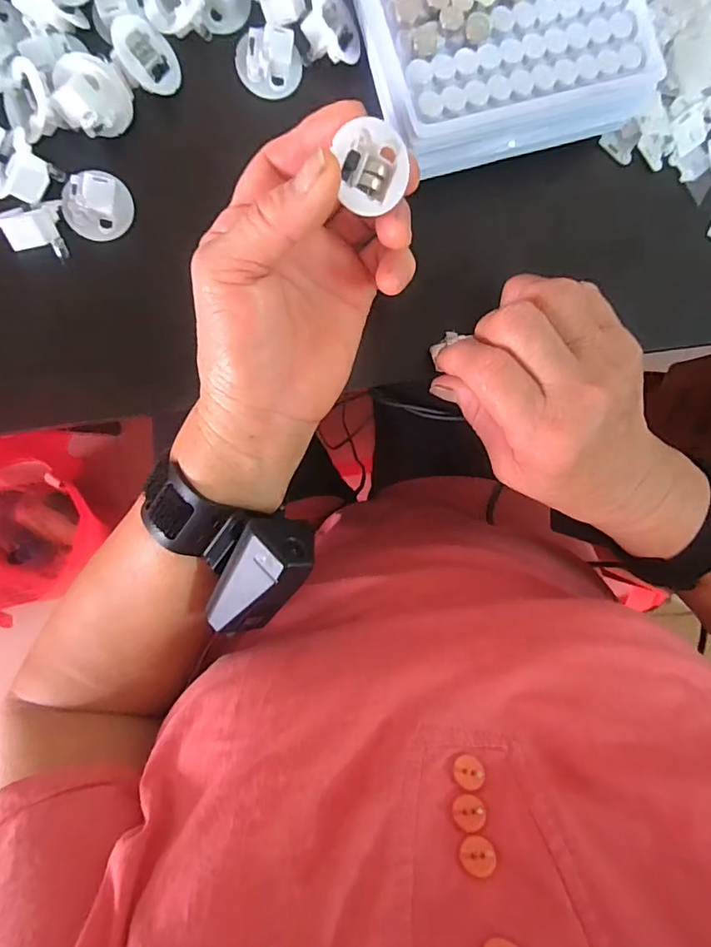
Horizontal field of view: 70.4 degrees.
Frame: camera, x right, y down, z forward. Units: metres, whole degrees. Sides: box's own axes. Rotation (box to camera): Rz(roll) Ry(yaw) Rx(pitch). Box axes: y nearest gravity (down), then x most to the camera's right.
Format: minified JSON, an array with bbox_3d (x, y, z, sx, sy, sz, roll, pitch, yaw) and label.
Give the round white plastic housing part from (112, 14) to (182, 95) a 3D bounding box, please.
[{"bbox_3d":[-0.107,-0.203,0.249,0.033,0.021,0.028,9,83,-52],"label":"round white plastic housing part"}]

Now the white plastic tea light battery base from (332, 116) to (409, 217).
[{"bbox_3d":[0.007,-0.123,0.203,0.027,0.013,0.029,-17,117,-8],"label":"white plastic tea light battery base"}]

